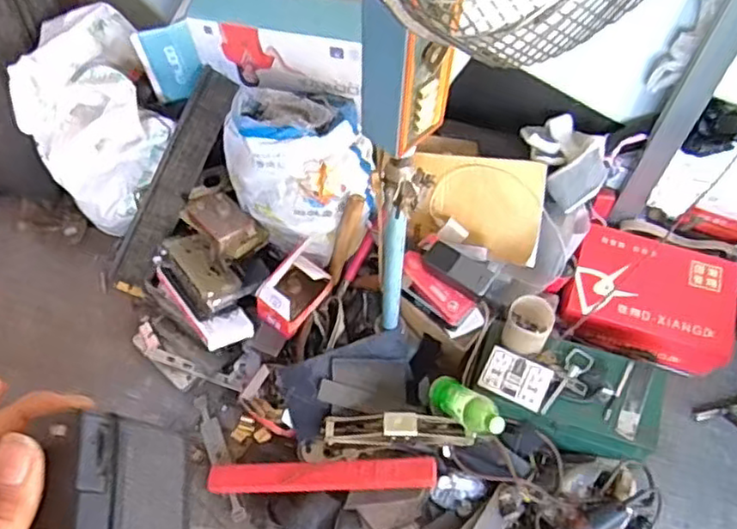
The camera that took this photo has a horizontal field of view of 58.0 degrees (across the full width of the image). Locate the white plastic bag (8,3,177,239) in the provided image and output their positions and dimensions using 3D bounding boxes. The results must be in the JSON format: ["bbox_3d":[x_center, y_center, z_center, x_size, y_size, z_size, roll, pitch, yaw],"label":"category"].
[{"bbox_3d":[-0.554,-0.290,1.366,0.262,0.325,0.285,-28,62,-17],"label":"white plastic bag"}]

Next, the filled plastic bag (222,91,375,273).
[{"bbox_3d":[-0.128,-0.179,1.254,0.249,0.319,0.232,-20,60,-14],"label":"filled plastic bag"}]

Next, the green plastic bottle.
[{"bbox_3d":[0.177,0.257,1.195,0.055,0.058,0.201,-33,25,-20],"label":"green plastic bottle"}]

